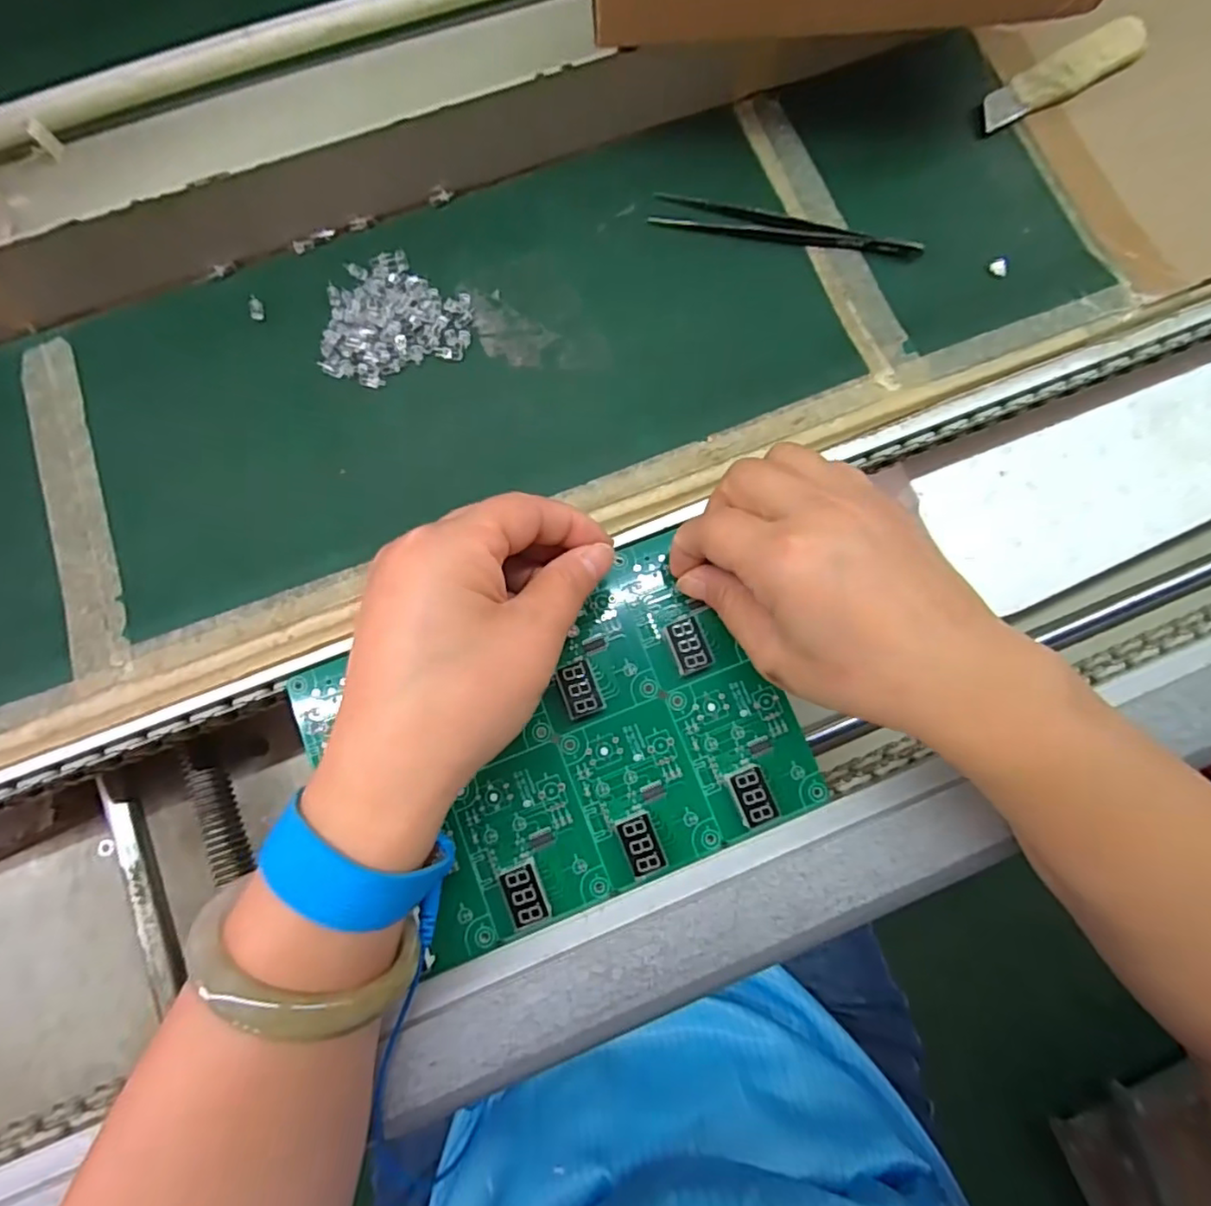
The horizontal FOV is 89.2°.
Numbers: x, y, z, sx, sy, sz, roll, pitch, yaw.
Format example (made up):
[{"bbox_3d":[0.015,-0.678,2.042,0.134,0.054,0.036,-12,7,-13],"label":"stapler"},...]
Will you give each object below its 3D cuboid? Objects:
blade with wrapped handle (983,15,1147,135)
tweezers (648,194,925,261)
[{"bbox_3d":[0.243,-0.280,0.327,0.105,0.008,0.025,-31,82,-5],"label":"blade with wrapped handle"},{"bbox_3d":[0.091,-0.187,0.308,0.133,0.008,0.018,12,80,2],"label":"tweezers"}]

